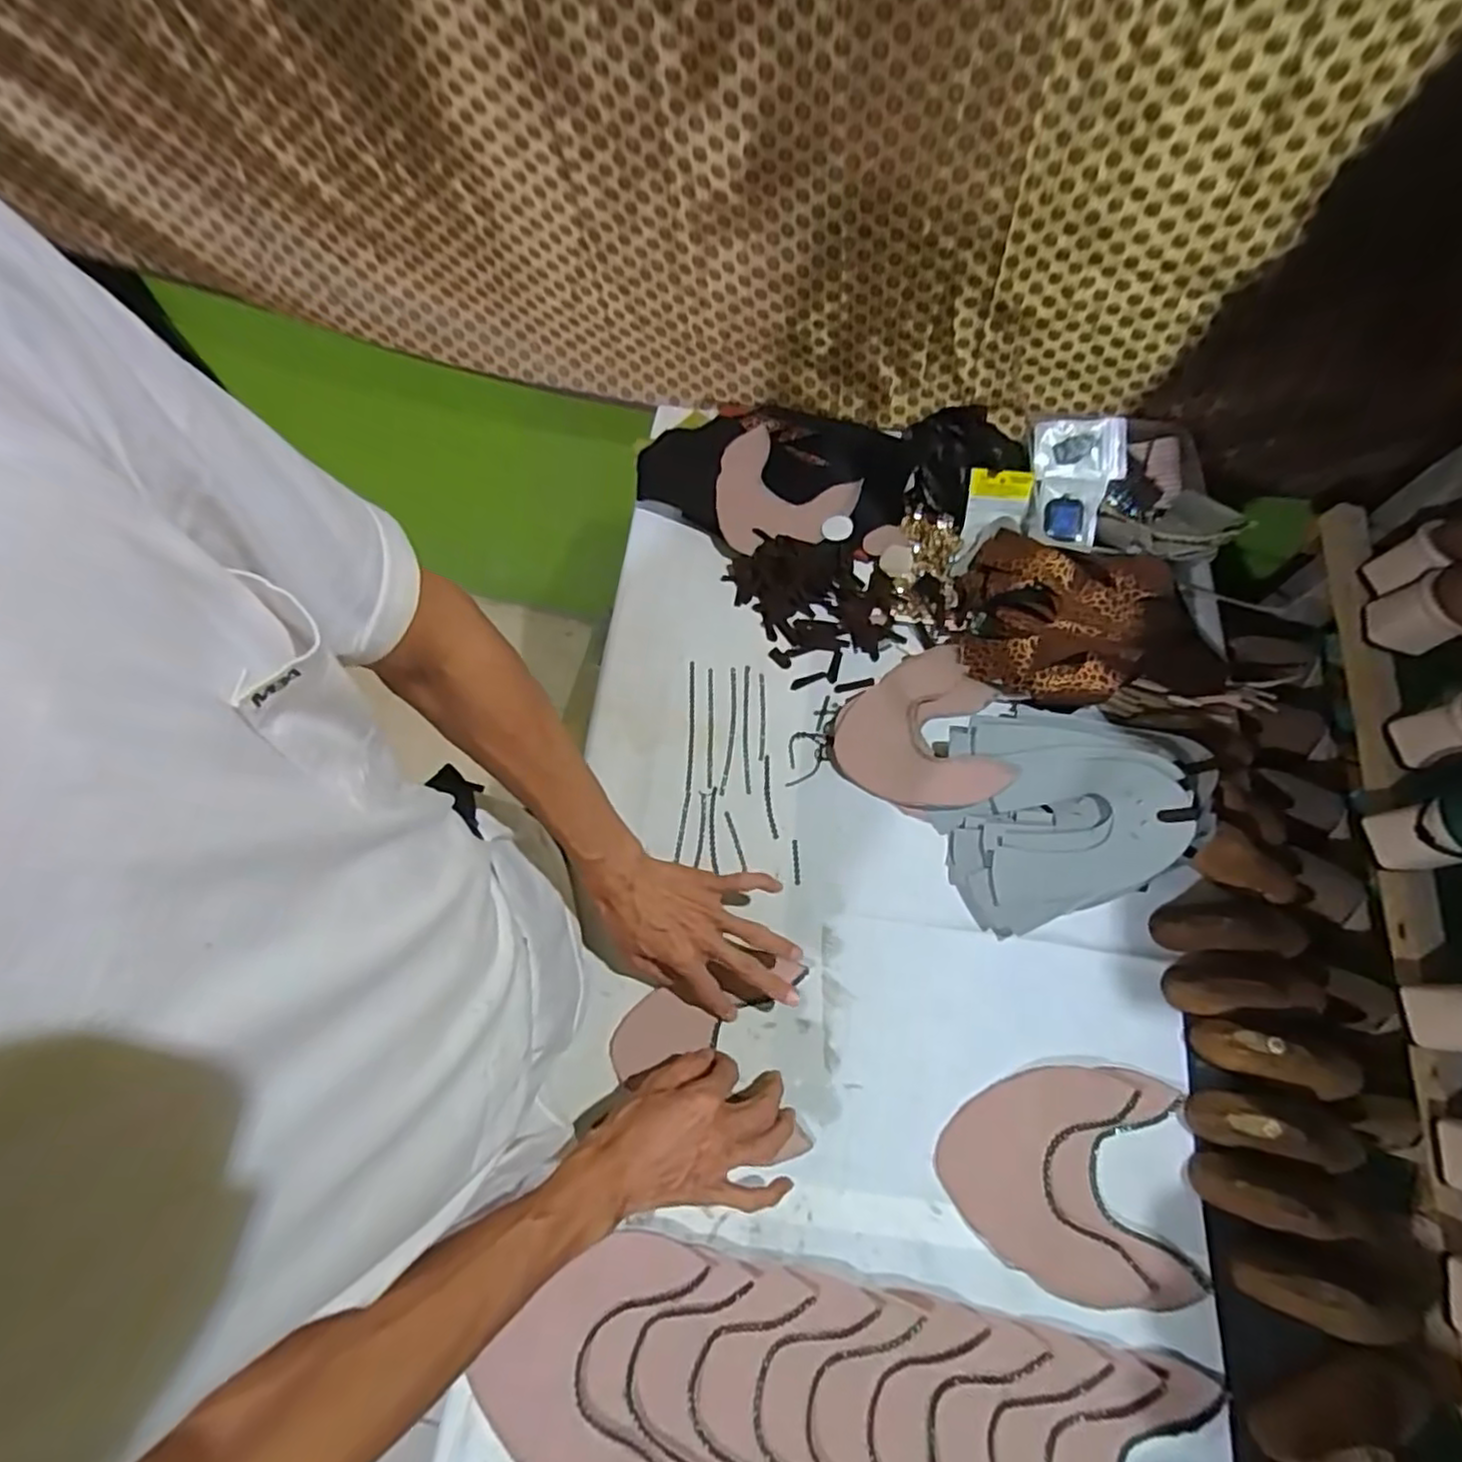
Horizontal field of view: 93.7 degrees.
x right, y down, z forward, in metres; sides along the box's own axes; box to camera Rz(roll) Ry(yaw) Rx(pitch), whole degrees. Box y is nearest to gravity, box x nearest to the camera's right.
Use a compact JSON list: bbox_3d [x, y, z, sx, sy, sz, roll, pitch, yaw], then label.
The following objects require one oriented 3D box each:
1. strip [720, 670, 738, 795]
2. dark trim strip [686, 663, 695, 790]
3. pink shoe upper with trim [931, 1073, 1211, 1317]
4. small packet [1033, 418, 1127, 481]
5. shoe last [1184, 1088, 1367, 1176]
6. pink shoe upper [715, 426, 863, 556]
[{"bbox_3d":[-0.001,0.000,0.718,0.011,0.004,0.140,11,67,-16],"label":"strip"},{"bbox_3d":[-0.042,-0.006,0.713,0.007,0.012,0.143,1,66,-1],"label":"dark trim strip"},{"bbox_3d":[0.275,0.369,0.564,0.195,0.004,0.162,5,66,0],"label":"pink shoe upper with trim"},{"bbox_3d":[0.407,-0.328,0.798,0.102,0.018,0.073,1,87,3],"label":"small packet"},{"bbox_3d":[0.456,0.326,0.562,0.137,0.054,0.047,13,66,4],"label":"shoe last"},{"bbox_3d":[0.049,-0.270,0.806,0.158,0.020,0.153,33,69,12],"label":"pink shoe upper"}]

